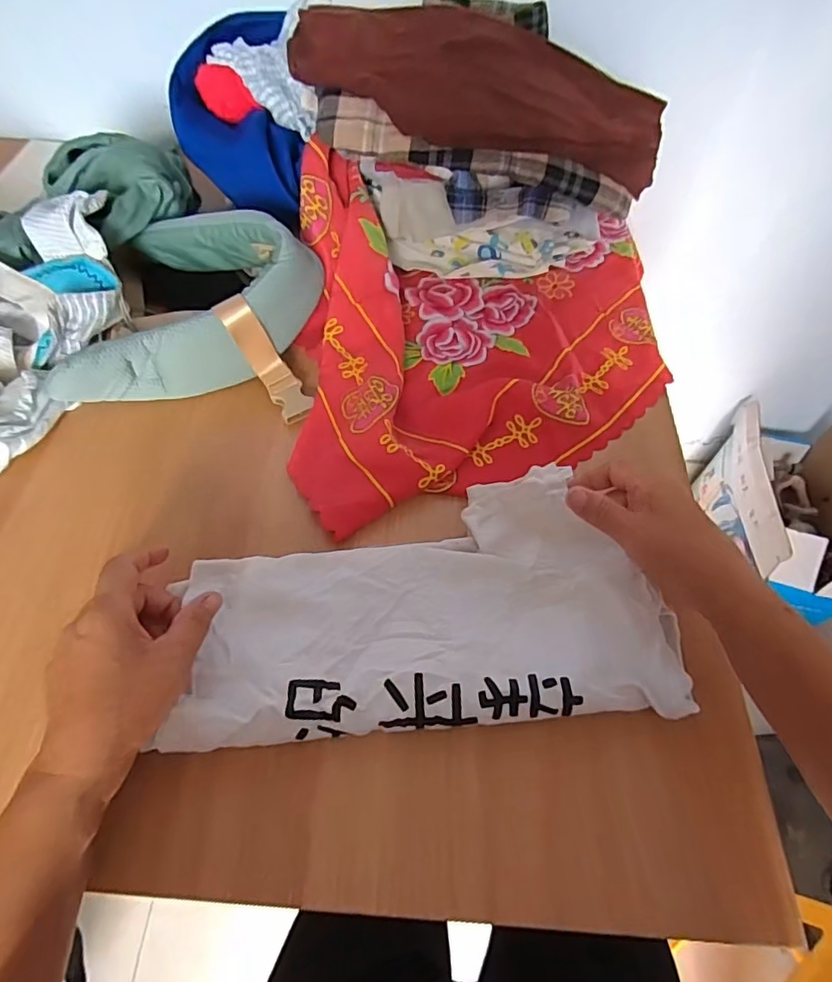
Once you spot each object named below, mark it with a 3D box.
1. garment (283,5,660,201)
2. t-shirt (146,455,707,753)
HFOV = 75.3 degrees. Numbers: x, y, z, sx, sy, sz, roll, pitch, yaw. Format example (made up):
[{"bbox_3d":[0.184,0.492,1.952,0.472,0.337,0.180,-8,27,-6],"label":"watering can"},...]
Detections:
[{"bbox_3d":[0.069,-0.409,0.554,0.381,0.086,0.168,-1,58,-3],"label":"garment"},{"bbox_3d":[0.006,0.080,0.374,0.322,0.028,0.168,-7,59,-6],"label":"t-shirt"}]

